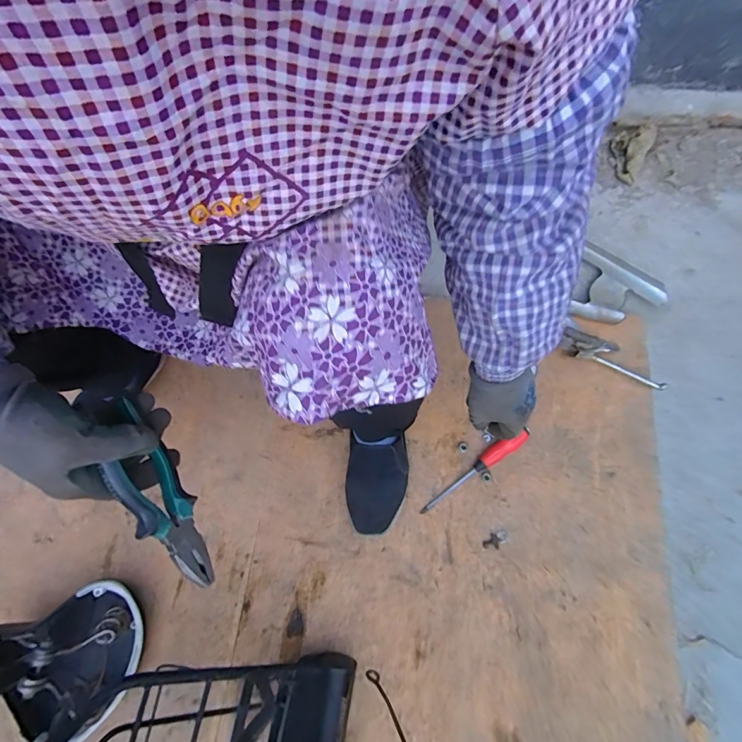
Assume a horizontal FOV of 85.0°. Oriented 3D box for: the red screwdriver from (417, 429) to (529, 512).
[{"bbox_3d":[0.174,0.164,0.684,0.221,0.036,0.029,-32,76,-8],"label":"red screwdriver"}]

